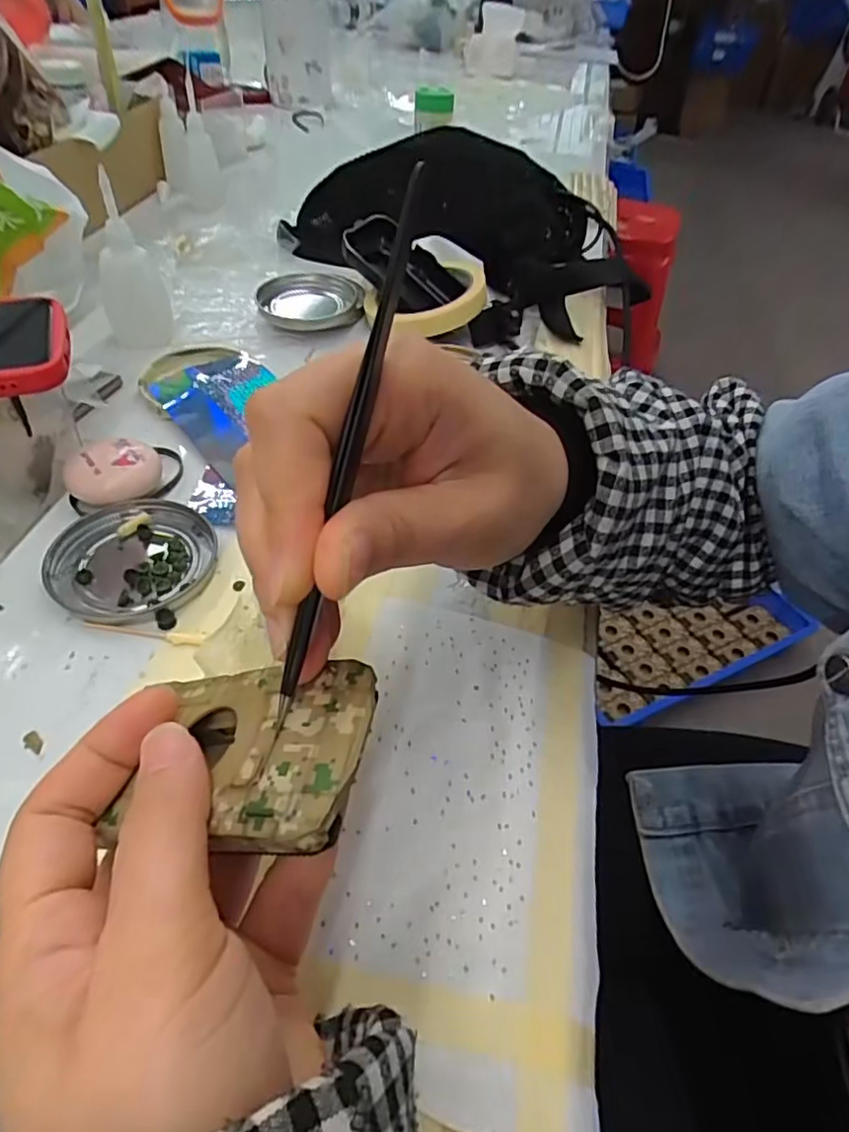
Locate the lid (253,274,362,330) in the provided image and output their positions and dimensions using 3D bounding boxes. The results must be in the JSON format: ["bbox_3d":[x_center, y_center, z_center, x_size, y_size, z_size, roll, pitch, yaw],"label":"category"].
[{"bbox_3d":[-0.093,-0.212,0.507,0.084,0.018,0.084,3,47,-3],"label":"lid"}]

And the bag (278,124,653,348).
[{"bbox_3d":[0.024,-0.305,0.549,0.226,0.094,0.290,-25,55,-26],"label":"bag"}]

